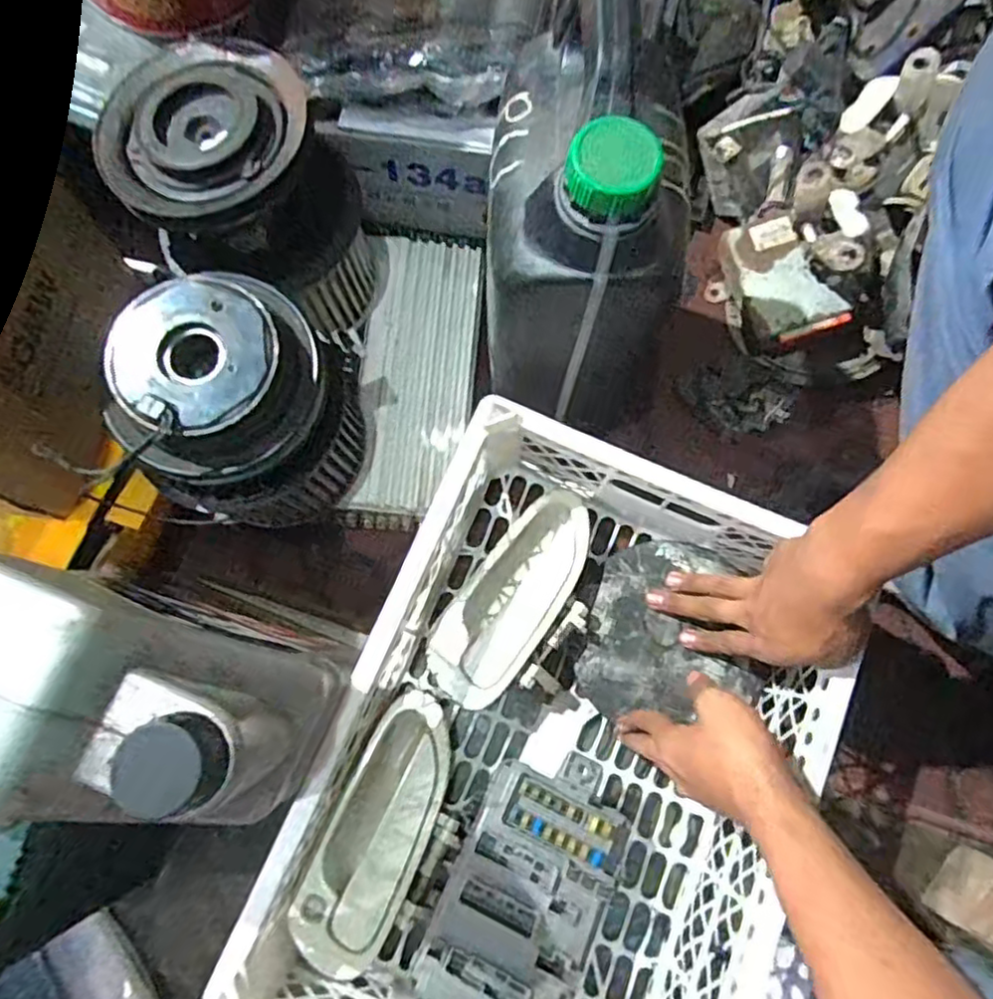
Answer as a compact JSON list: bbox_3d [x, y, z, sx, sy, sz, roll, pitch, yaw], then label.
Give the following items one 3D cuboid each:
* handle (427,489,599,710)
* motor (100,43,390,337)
[{"bbox_3d":[0.028,0.089,0.561,0.102,0.034,0.190,37,79,8],"label":"handle"},{"bbox_3d":[-0.185,-0.225,0.523,0.154,0.182,0.147,23,77,5],"label":"motor"}]

